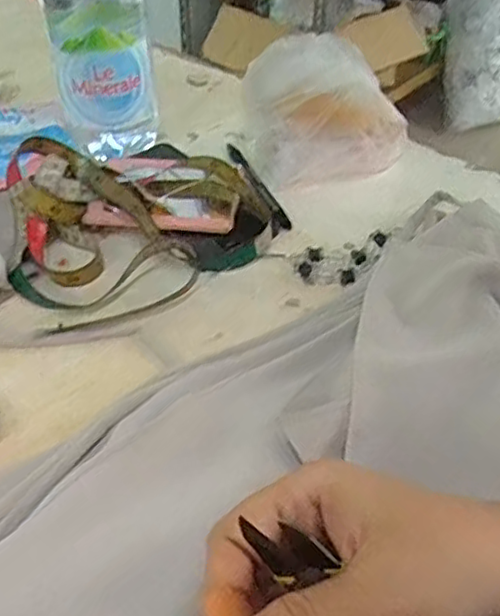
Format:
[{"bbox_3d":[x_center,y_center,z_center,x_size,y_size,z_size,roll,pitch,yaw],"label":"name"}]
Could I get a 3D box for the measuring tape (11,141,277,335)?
[{"bbox_3d":[-0.085,-0.078,0.517,0.197,0.046,0.195,-9,45,-10],"label":"measuring tape"}]

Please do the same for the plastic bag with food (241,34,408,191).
[{"bbox_3d":[0.070,-0.177,0.575,0.136,0.118,0.071,-12,46,-12],"label":"plastic bag with food"}]

